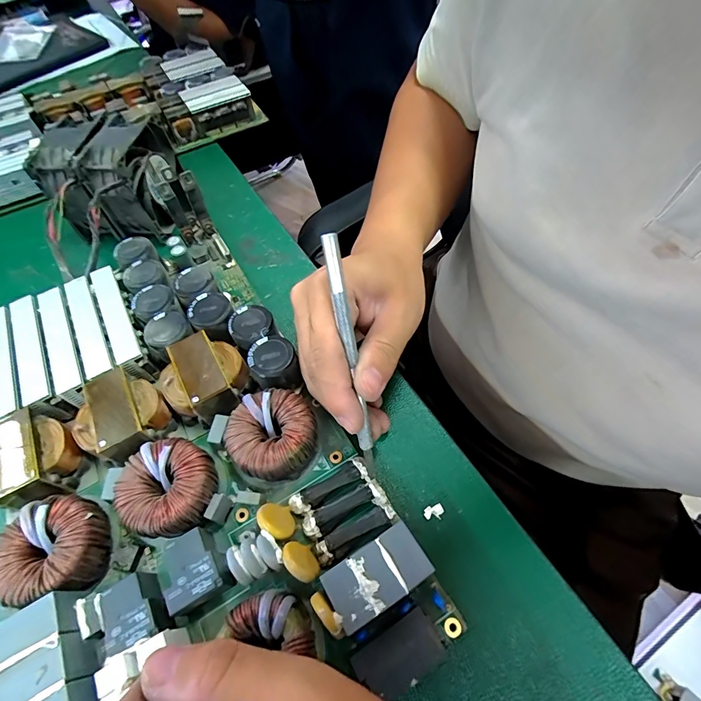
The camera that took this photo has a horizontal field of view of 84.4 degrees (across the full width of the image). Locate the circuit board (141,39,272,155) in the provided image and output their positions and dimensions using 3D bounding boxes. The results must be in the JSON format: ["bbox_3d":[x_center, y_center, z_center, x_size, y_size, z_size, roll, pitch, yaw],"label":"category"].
[{"bbox_3d":[-0.195,-0.319,0.480,0.111,0.041,0.170,-29,60,-14],"label":"circuit board"}]

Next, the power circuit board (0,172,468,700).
[{"bbox_3d":[-0.118,0.048,0.236,0.189,0.034,0.342,-29,60,-14],"label":"power circuit board"}]

